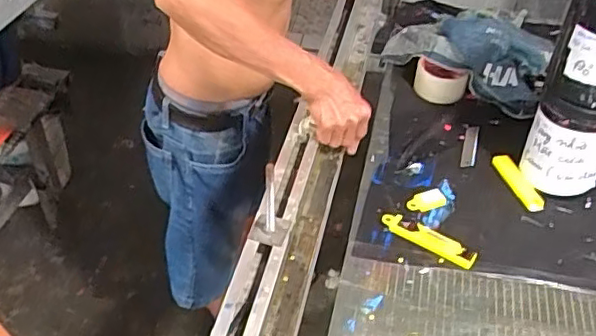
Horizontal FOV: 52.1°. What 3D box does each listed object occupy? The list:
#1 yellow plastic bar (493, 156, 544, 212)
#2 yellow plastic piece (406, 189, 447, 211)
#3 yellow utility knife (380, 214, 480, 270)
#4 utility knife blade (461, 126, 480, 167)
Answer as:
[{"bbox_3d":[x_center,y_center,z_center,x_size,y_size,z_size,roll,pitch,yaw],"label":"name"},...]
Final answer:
[{"bbox_3d":[0.317,0.020,0.877,0.024,0.018,0.106,-10,43,-14],"label":"yellow plastic bar"},{"bbox_3d":[0.177,0.047,0.836,0.055,0.018,0.024,-15,44,-19],"label":"yellow plastic piece"},{"bbox_3d":[0.168,0.090,0.784,0.124,0.015,0.030,28,47,26],"label":"yellow utility knife"},{"bbox_3d":[0.263,-0.035,0.930,0.020,0.009,0.097,13,42,11],"label":"utility knife blade"}]

